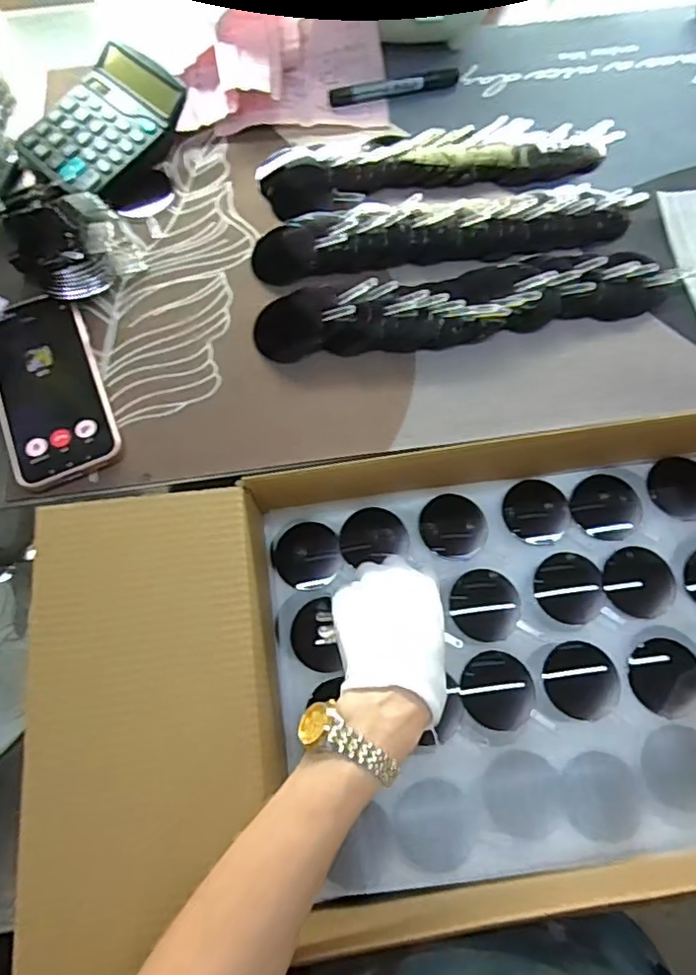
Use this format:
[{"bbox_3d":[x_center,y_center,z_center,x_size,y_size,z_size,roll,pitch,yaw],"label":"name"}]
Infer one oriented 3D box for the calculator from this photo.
[{"bbox_3d":[-0.237,-0.348,0.552,0.136,0.052,0.124,-43,73,-14],"label":"calculator"}]

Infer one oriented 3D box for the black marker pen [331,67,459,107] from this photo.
[{"bbox_3d":[0.048,-0.403,0.586,0.132,0.013,0.017,-15,68,-4],"label":"black marker pen"}]

